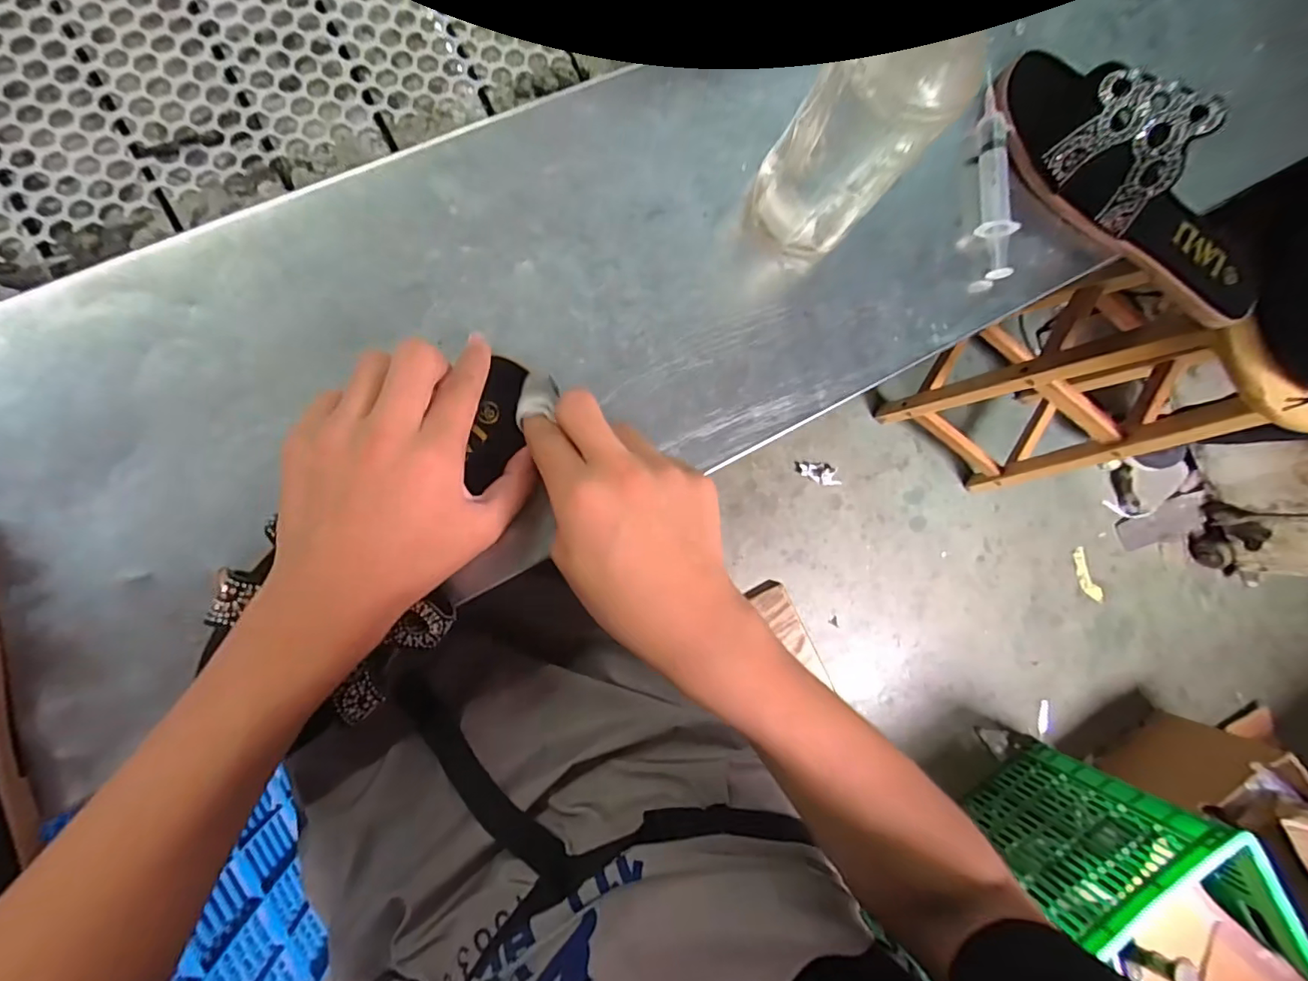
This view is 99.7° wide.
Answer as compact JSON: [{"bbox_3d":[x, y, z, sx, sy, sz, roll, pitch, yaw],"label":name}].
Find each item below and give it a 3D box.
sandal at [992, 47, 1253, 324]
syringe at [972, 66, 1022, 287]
[{"bbox_3d":[0.341,-0.209,0.371,0.241,0.053,0.079,35,83,-8],"label":"sandal"},{"bbox_3d":[0.235,-0.218,0.377,0.021,0.012,0.144,-1,89,-10],"label":"syringe"}]

